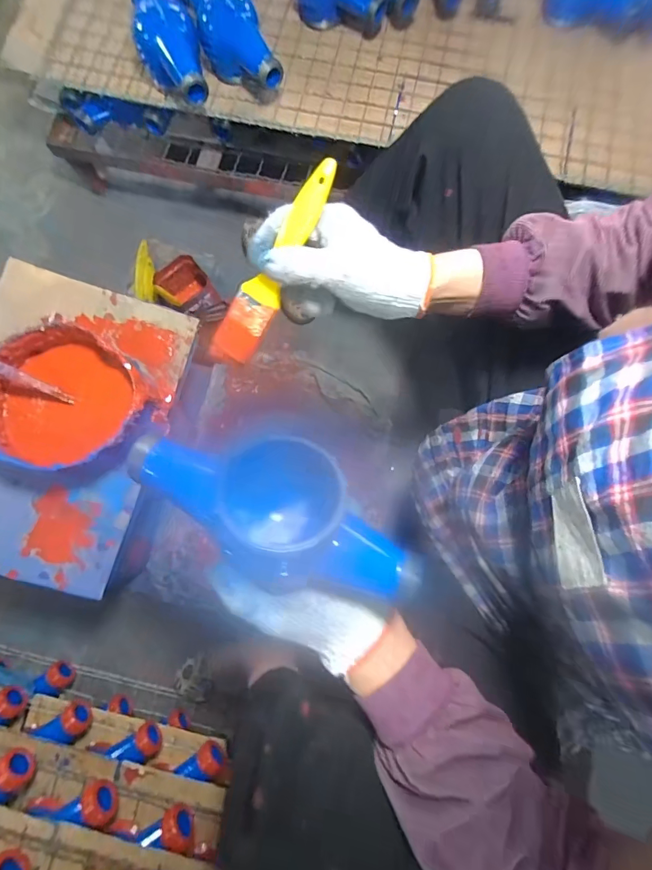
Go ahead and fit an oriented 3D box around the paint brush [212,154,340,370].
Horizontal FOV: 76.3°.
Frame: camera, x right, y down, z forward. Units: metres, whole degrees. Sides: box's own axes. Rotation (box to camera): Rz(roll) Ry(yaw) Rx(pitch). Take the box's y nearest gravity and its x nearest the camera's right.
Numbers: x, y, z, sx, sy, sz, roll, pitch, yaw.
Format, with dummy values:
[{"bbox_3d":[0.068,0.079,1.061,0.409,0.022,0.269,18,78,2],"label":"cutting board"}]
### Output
[{"bbox_3d":[-0.042,-0.136,0.336,0.035,0.013,0.167,34,106,6],"label":"paint brush"}]

